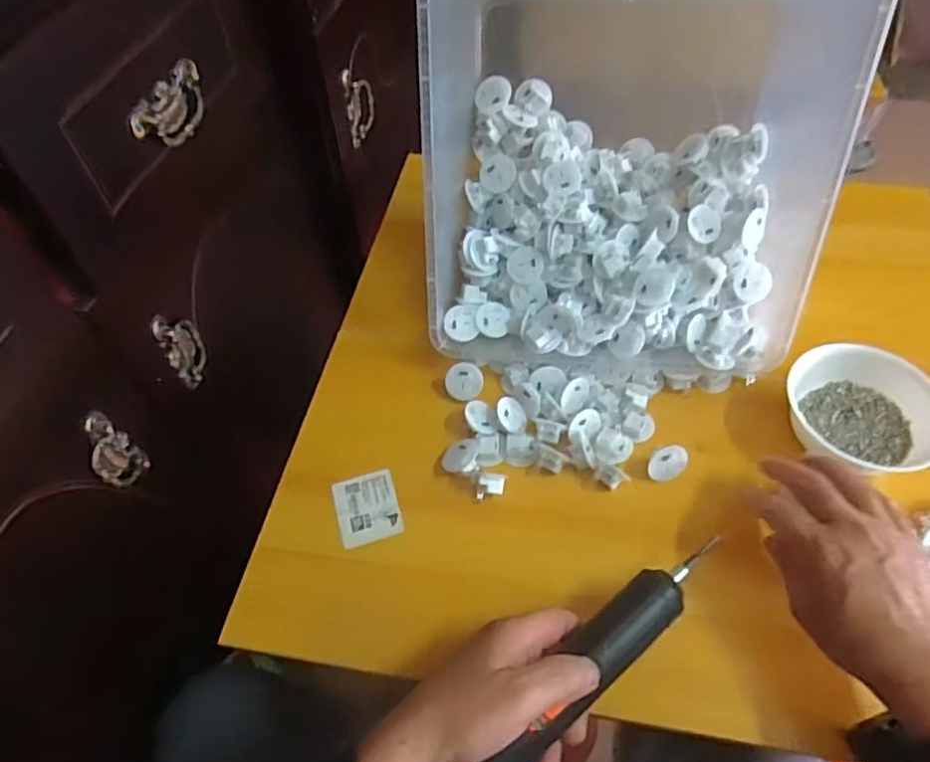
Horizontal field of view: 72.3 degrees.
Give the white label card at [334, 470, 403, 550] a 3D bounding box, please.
[{"bbox_3d":[-0.080,0.104,0.523,0.050,0.005,0.060,-13,59,-11],"label":"white label card"}]

